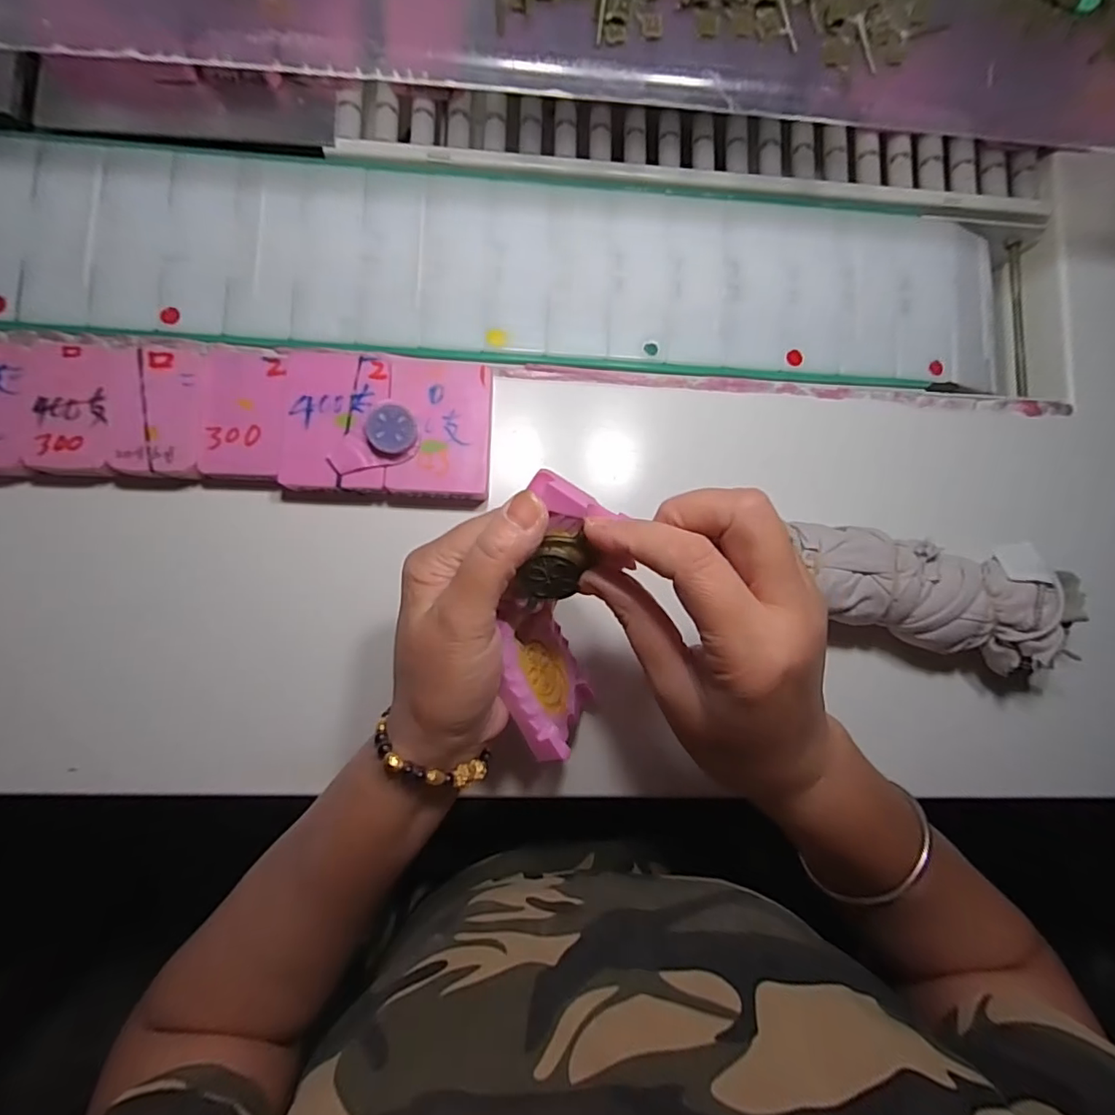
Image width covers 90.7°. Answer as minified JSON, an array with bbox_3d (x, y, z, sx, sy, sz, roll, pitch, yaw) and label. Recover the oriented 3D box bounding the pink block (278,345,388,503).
[{"bbox_3d":[-0.129,-0.078,0.319,0.062,0.015,0.087,0,85,-5],"label":"pink block"}]

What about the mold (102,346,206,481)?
[{"bbox_3d":[-0.226,-0.081,0.312,0.052,0.016,0.073,0,85,-5],"label":"mold"}]

